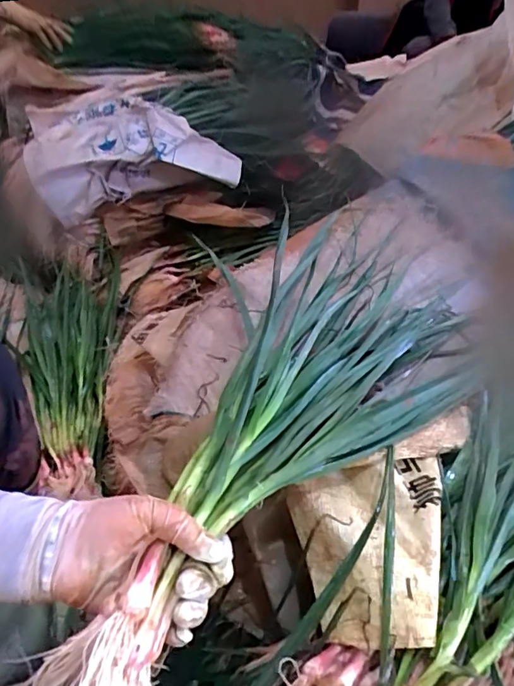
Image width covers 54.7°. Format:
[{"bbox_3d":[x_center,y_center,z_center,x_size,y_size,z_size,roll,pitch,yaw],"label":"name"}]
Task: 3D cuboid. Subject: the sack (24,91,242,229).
[{"bbox_3d":[-0.276,-0.390,1.077,0.479,0.213,0.235,8,39,7],"label":"sack"}]

